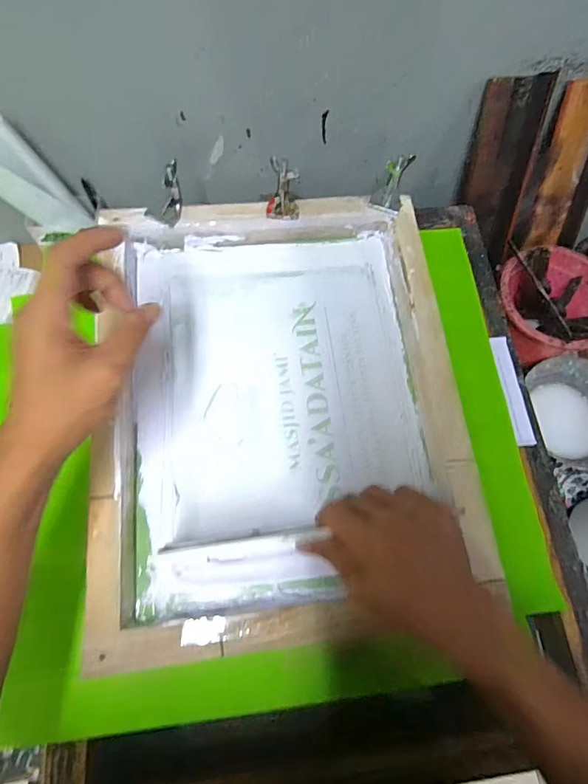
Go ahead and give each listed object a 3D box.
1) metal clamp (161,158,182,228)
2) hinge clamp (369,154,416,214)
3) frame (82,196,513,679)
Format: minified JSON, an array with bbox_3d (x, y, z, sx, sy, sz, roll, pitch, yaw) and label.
[{"bbox_3d":[-0.135,-0.218,0.485,0.020,0.061,0.031,16,46,4],"label":"metal clamp"},{"bbox_3d":[0.116,-0.242,0.511,0.032,0.064,0.021,23,31,6],"label":"hinge clamp"},{"bbox_3d":[-0.013,0.001,0.454,0.351,0.045,0.445,-6,71,-4],"label":"frame"}]

